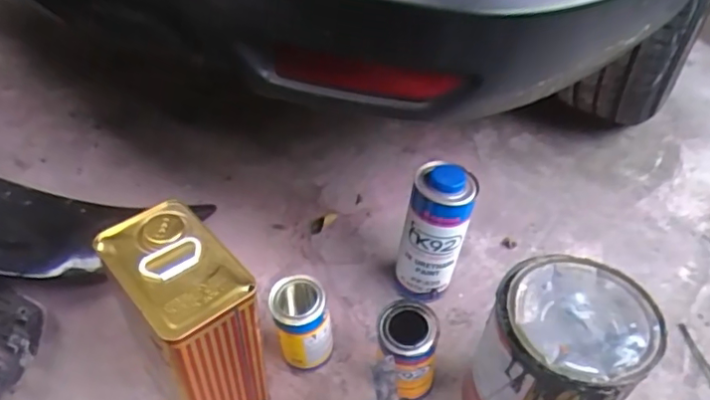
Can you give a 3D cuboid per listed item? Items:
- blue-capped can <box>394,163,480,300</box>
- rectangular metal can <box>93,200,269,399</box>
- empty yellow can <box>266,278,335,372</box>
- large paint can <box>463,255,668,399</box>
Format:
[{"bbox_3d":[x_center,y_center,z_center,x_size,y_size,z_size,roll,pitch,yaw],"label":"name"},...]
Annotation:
[{"bbox_3d":[0.111,0.054,0.786,0.081,0.217,0.081,1,47,-1],"label":"blue-capped can"},{"bbox_3d":[-0.188,0.150,0.652,0.100,0.245,0.173,-31,54,-29],"label":"rectangular metal can"},{"bbox_3d":[-0.073,0.160,0.725,0.068,0.142,0.074,1,47,-1],"label":"empty yellow can"},{"bbox_3d":[0.224,0.192,0.648,0.151,0.222,0.155,1,45,-1],"label":"large paint can"}]

